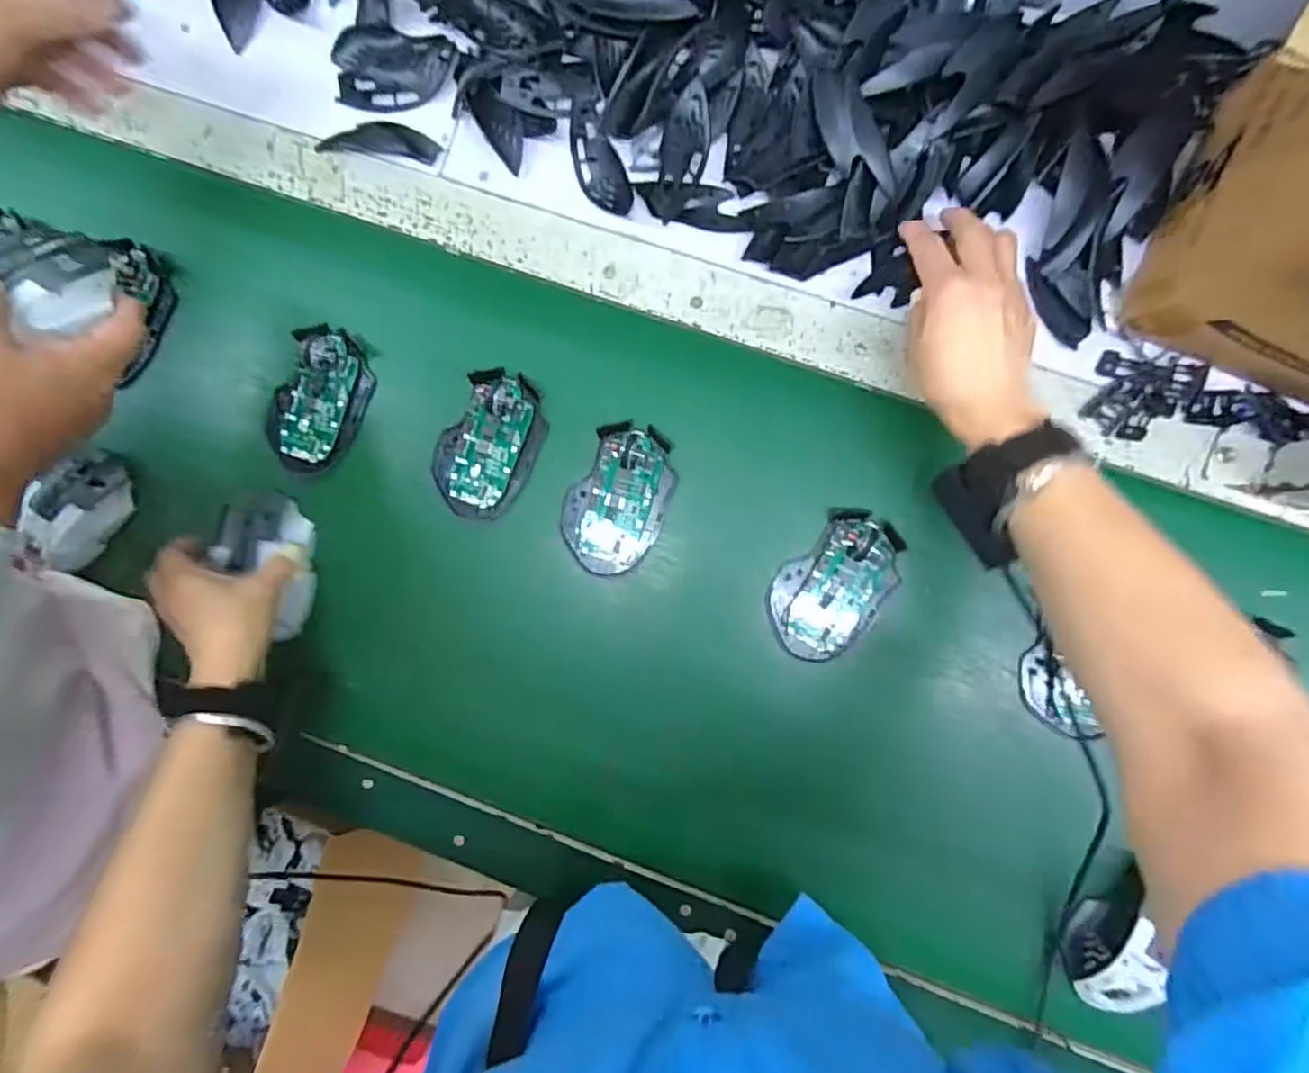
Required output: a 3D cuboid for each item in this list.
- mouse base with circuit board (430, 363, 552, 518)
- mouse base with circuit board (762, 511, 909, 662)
[{"bbox_3d":[-0.129,-0.070,0.512,0.071,0.028,0.111,31,96,4],"label":"mouse base with circuit board"},{"bbox_3d":[0.134,0.038,0.490,0.072,0.030,0.115,38,96,3],"label":"mouse base with circuit board"}]

